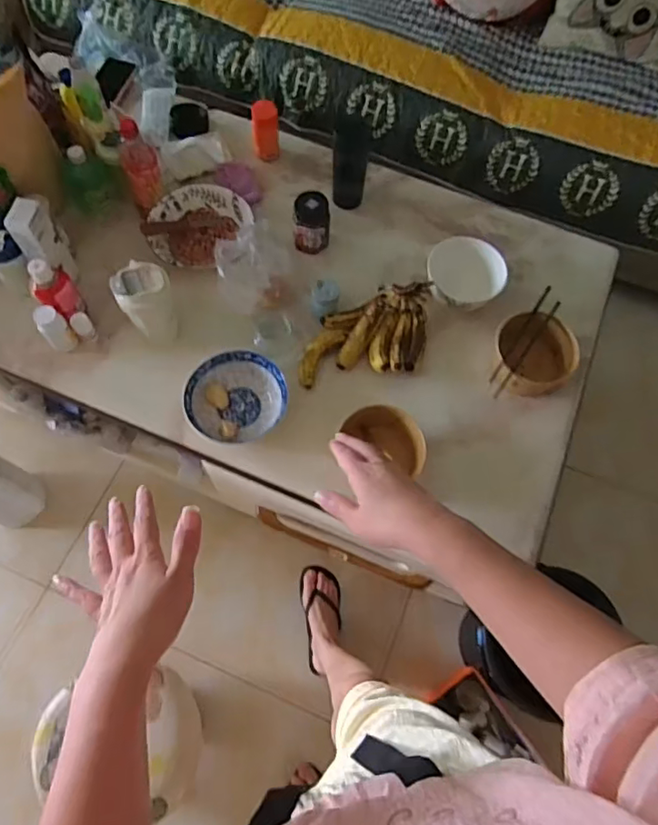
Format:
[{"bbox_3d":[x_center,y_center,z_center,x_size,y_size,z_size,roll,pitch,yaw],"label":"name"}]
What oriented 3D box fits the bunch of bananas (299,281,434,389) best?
[{"bbox_3d":[0.061,-0.139,0.985,0.228,0.078,0.148,-5,68,-5],"label":"bunch of bananas"}]

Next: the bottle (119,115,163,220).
[{"bbox_3d":[-0.337,-0.441,1.015,0.063,0.167,0.075,-18,70,-10],"label":"bottle"}]

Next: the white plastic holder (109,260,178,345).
[{"bbox_3d":[-0.301,-0.179,0.949,0.085,0.140,0.092,-28,72,-14],"label":"white plastic holder"}]

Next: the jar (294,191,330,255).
[{"bbox_3d":[-0.031,-0.349,1.044,0.065,0.113,0.062,1,67,-3],"label":"jar"}]

